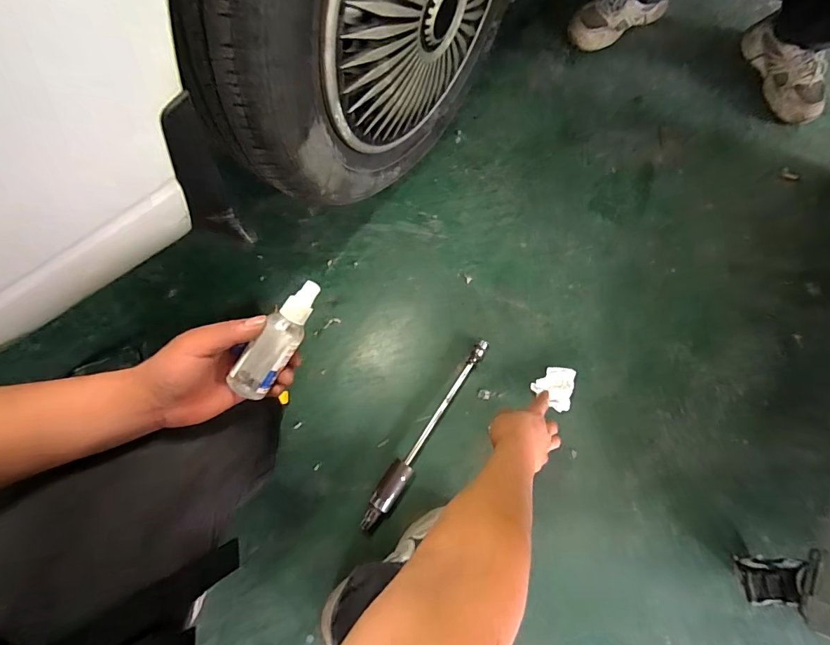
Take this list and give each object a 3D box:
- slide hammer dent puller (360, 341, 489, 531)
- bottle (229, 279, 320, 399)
[{"bbox_3d":[0.023,0.186,0.706,0.035,0.034,0.372,34,77,9],"label":"slide hammer dent puller"},{"bbox_3d":[-0.139,0.019,0.416,0.041,0.032,0.132,39,98,11],"label":"bottle"}]

